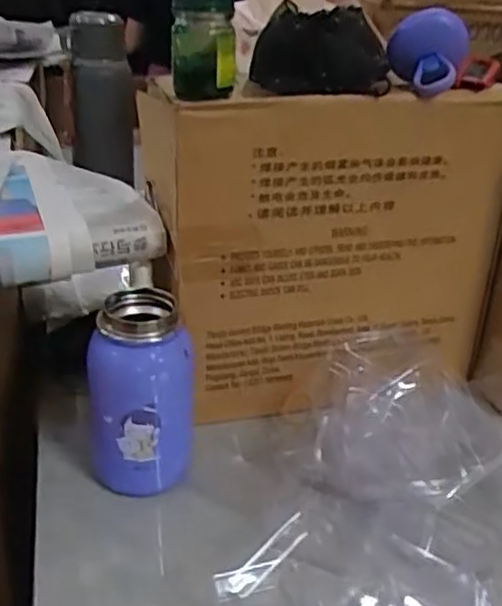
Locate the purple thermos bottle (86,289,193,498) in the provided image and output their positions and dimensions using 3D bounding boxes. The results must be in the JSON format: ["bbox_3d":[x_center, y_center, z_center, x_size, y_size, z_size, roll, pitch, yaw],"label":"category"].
[{"bbox_3d":[-0.078,0.067,0.504,0.071,0.139,0.059,-1,29,-9],"label":"purple thermos bottle"}]

